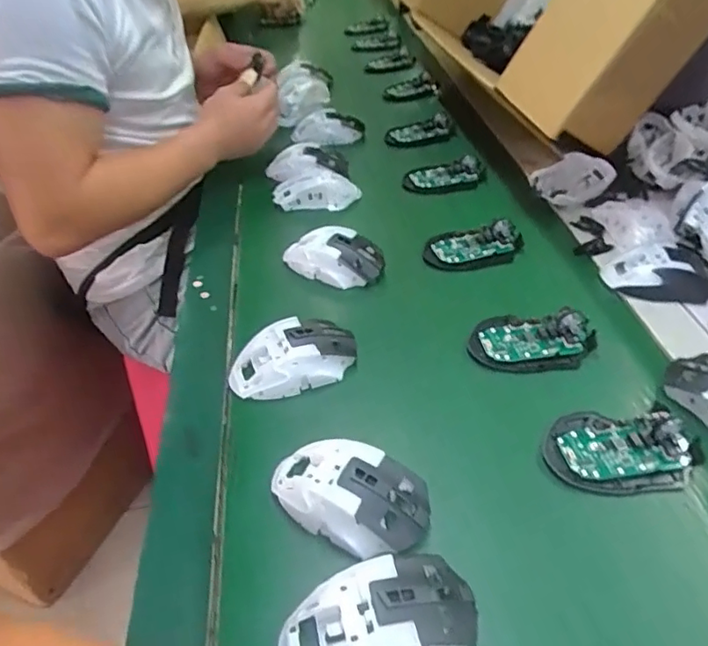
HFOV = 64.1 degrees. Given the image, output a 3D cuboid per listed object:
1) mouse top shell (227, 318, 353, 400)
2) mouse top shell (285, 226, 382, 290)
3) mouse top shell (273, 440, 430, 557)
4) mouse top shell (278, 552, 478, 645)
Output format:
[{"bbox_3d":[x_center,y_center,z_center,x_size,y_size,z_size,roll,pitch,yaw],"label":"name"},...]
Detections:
[{"bbox_3d":[-0.055,0.031,0.510,0.113,0.041,0.060,-13,40,-10],"label":"mouse top shell"},{"bbox_3d":[-0.023,-0.073,0.629,0.115,0.042,0.060,10,42,17],"label":"mouse top shell"},{"bbox_3d":[-0.004,0.120,0.401,0.113,0.038,0.063,19,45,25],"label":"mouse top shell"},{"bbox_3d":[0.015,0.180,0.333,0.116,0.042,0.065,-13,41,-10],"label":"mouse top shell"}]

